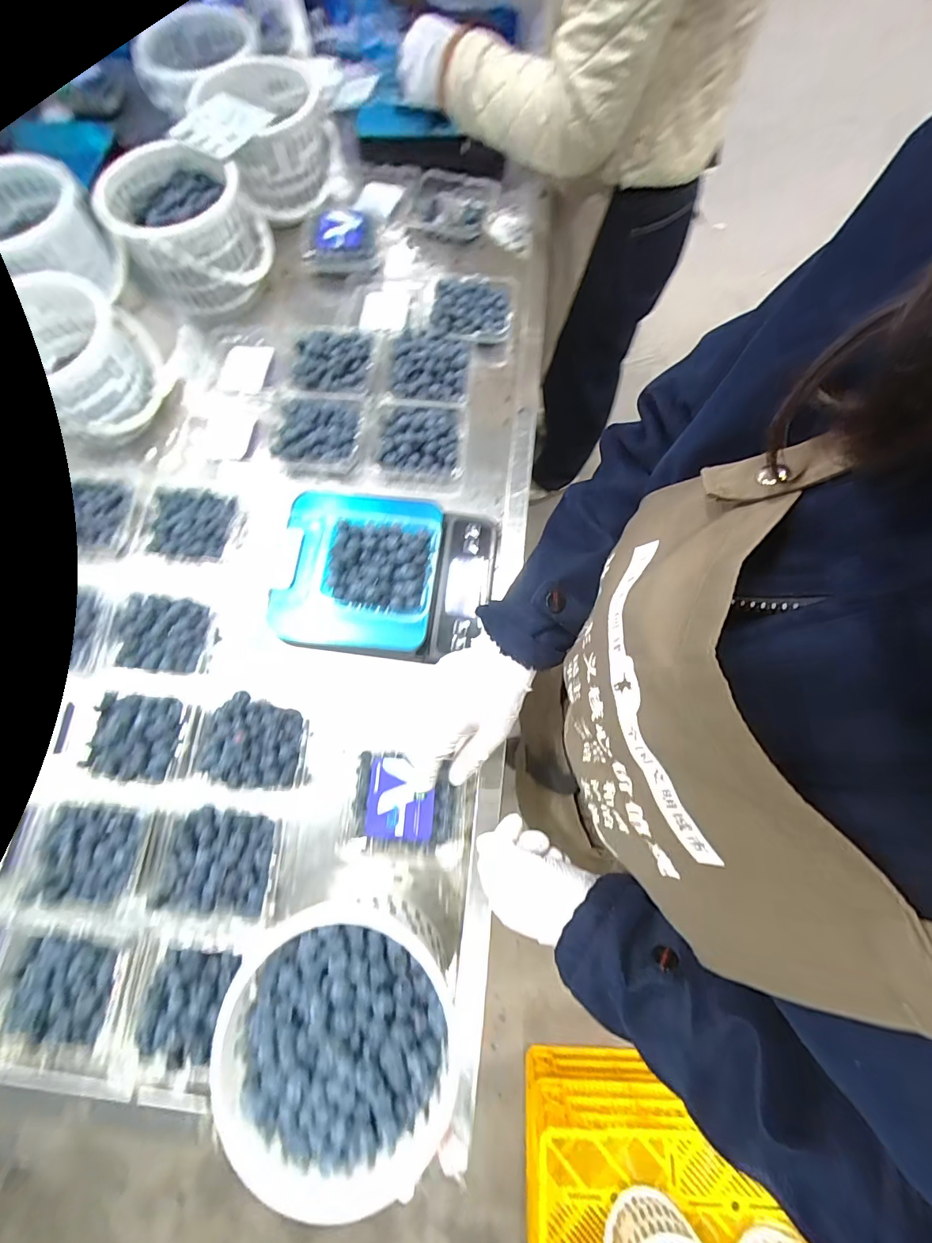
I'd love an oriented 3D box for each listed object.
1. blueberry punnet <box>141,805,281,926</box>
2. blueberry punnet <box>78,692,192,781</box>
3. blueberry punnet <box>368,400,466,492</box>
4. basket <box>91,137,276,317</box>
[{"bbox_3d":[-0.255,0.237,0.455,0.133,0.045,0.106,3,73,1],"label":"blueberry punnet"},{"bbox_3d":[-0.356,0.124,0.486,0.105,0.039,0.091,5,73,2],"label":"blueberry punnet"},{"bbox_3d":[-0.065,-0.237,0.596,0.128,0.037,0.120,4,73,2],"label":"blueberry punnet"},{"bbox_3d":[-0.395,-0.576,0.650,0.187,0.108,0.213,-26,75,-7],"label":"basket"}]

